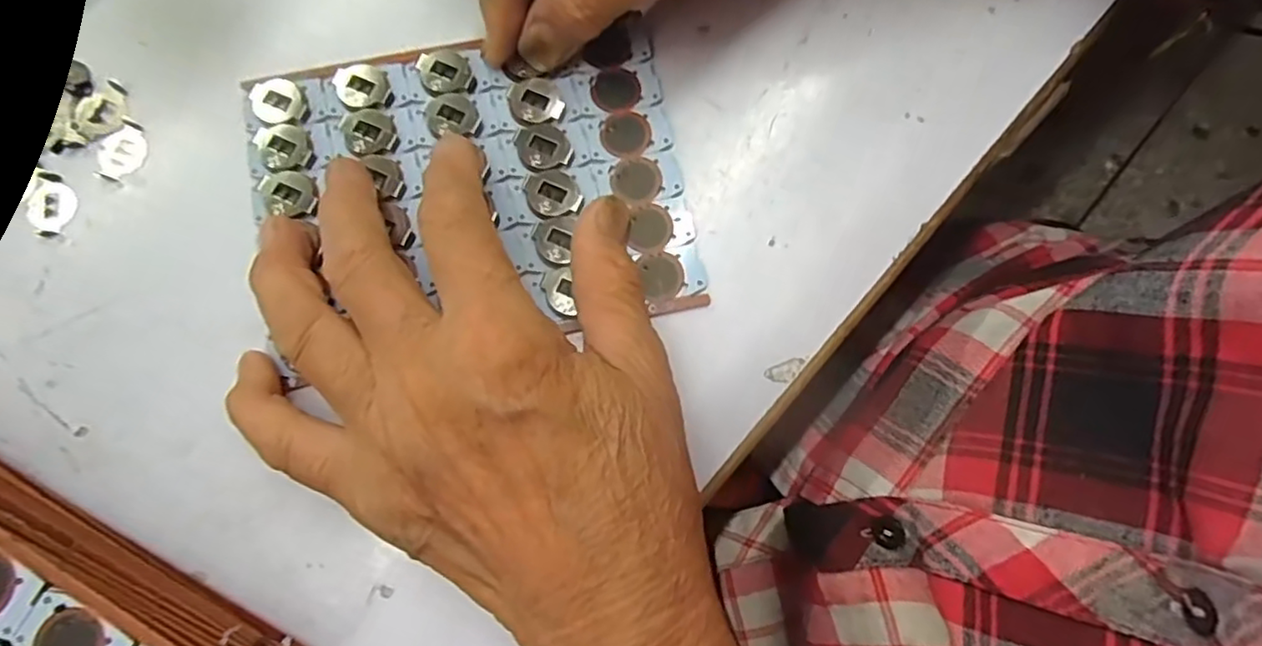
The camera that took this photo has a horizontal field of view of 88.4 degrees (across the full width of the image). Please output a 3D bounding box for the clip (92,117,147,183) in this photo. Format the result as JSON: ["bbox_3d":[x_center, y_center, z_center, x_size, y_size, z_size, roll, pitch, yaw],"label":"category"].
[{"bbox_3d":[-0.185,-0.063,0.235,0.015,0.004,0.024,9,79,1],"label":"clip"}]

